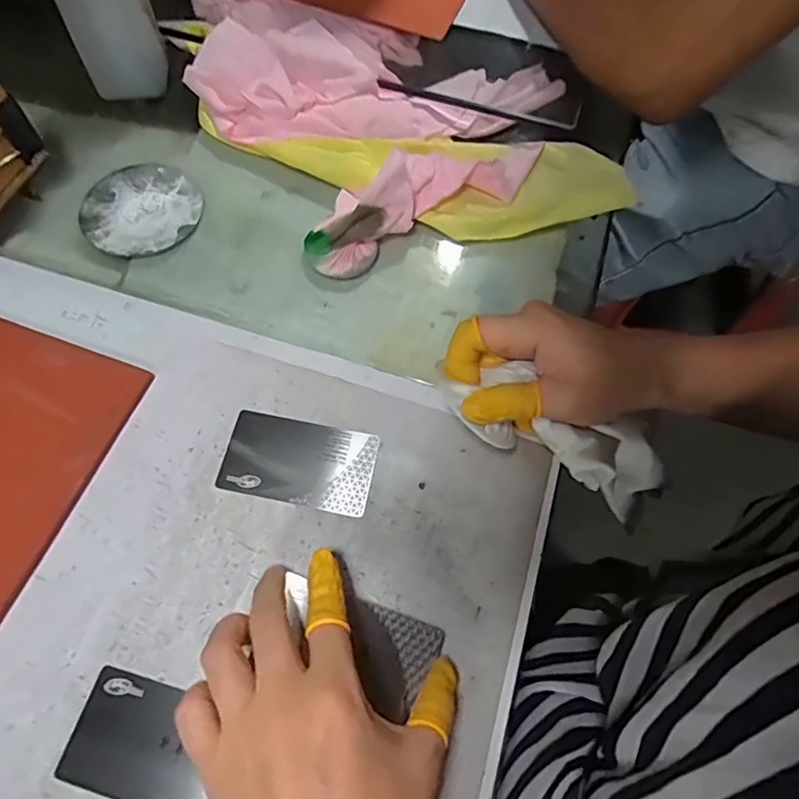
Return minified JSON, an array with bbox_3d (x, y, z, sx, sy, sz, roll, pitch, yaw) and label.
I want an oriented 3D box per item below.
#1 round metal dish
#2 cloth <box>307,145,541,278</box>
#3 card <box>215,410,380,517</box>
[{"bbox_3d":[-0.187,-0.139,0.400,0.083,0.004,0.081,-4,66,-4],"label":"round metal dish"},{"bbox_3d":[0.019,-0.154,0.390,0.189,0.046,0.063,-26,69,-13],"label":"cloth"},{"bbox_3d":[-0.059,0.036,0.325,0.088,0.004,0.050,12,66,4],"label":"card"}]

